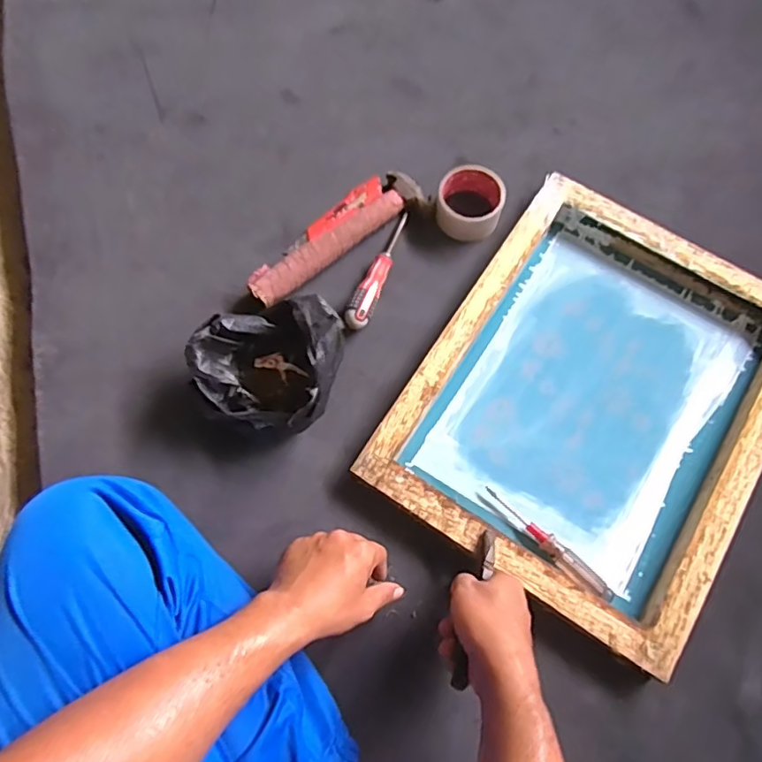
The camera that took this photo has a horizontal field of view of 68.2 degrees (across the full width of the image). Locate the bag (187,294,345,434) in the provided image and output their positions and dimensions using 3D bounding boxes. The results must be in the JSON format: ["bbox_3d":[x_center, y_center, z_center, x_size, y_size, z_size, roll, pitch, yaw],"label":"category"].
[{"bbox_3d":[-0.127,-0.021,0.645,0.163,0.116,0.145,10,73,4],"label":"bag"}]

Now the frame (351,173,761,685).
[{"bbox_3d":[0.256,0.016,0.677,0.384,0.053,0.484,32,73,9],"label":"frame"}]

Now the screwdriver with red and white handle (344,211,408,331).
[{"bbox_3d":[0.000,-0.146,0.727,0.031,0.030,0.181,23,72,6],"label":"screwdriver with red and white handle"}]

